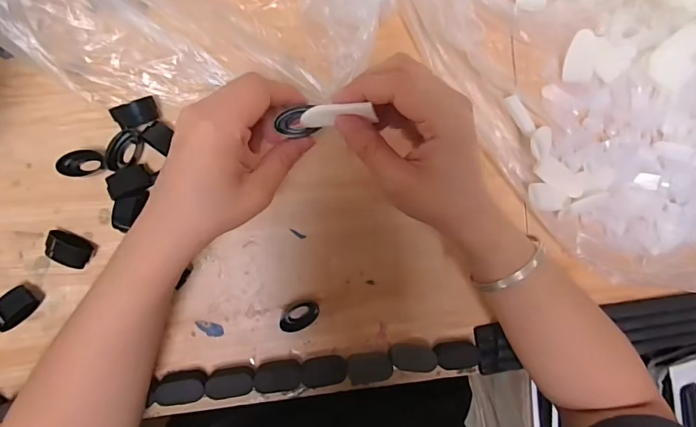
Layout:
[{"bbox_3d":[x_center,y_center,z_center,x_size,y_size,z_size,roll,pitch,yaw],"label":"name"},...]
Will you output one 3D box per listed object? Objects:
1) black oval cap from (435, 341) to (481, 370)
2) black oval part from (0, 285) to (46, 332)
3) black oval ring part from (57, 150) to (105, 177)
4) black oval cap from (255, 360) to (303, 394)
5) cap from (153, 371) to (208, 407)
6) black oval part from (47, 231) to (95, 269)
[{"bbox_3d":[0.092,0.119,0.361,0.037,0.018,0.019,0,91,-8],"label":"black oval cap"},{"bbox_3d":[-0.253,0.071,0.324,0.029,0.023,0.025,-31,95,-6],"label":"black oval part"},{"bbox_3d":[-0.204,-0.039,0.328,0.033,0.013,0.019,-8,92,-8],"label":"black oval ring part"},{"bbox_3d":[-0.056,0.131,0.345,0.037,0.023,0.020,-6,92,-8],"label":"black oval cap"},{"bbox_3d":[-0.132,0.139,0.338,0.038,0.020,0.018,-2,91,-8],"label":"cap"},{"bbox_3d":[-0.215,0.027,0.328,0.032,0.021,0.021,25,87,-8],"label":"black oval part"}]

